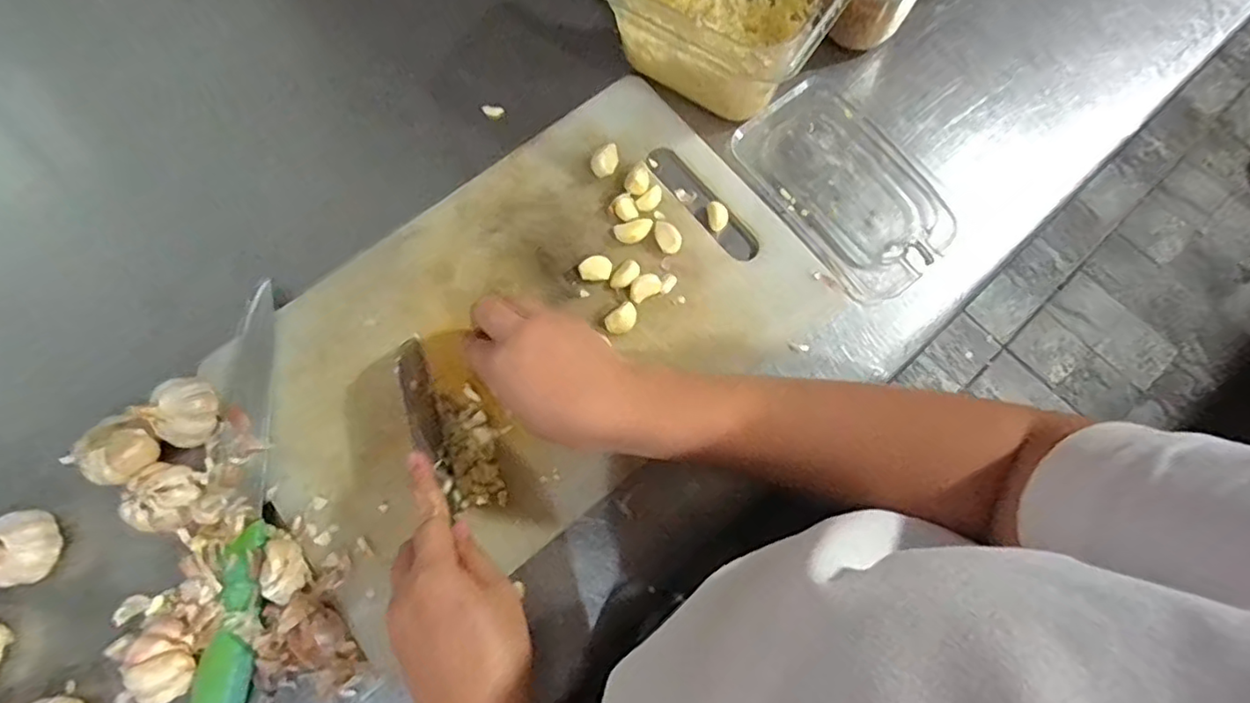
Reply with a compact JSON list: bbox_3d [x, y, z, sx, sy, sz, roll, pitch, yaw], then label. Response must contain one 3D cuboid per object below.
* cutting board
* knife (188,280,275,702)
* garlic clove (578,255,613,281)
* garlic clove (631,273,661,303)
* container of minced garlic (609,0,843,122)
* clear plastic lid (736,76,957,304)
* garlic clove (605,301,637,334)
[{"bbox_3d":[-0.068,-0.016,0.435,0.392,0.017,0.245,-37,79,-9],"label":"cutting board"},{"bbox_3d":[-0.250,0.099,0.400,0.035,0.019,0.305,-3,75,-1],"label":"knife"},{"bbox_3d":[-0.021,-0.059,0.443,0.024,0.010,0.016,9,75,2],"label":"garlic clove"},{"bbox_3d":[0.014,-0.045,0.437,0.022,0.010,0.016,-25,77,-6],"label":"garlic clove"},{"bbox_3d":[0.056,-0.239,0.450,0.166,0.093,0.098,32,78,8],"label":"container of minced garlic"},{"bbox_3d":[0.166,-0.128,0.460,0.104,0.013,0.172,-35,78,-9],"label":"clear plastic lid"},{"bbox_3d":[-0.002,-0.021,0.430,0.023,0.011,0.017,-35,78,-9],"label":"garlic clove"}]

